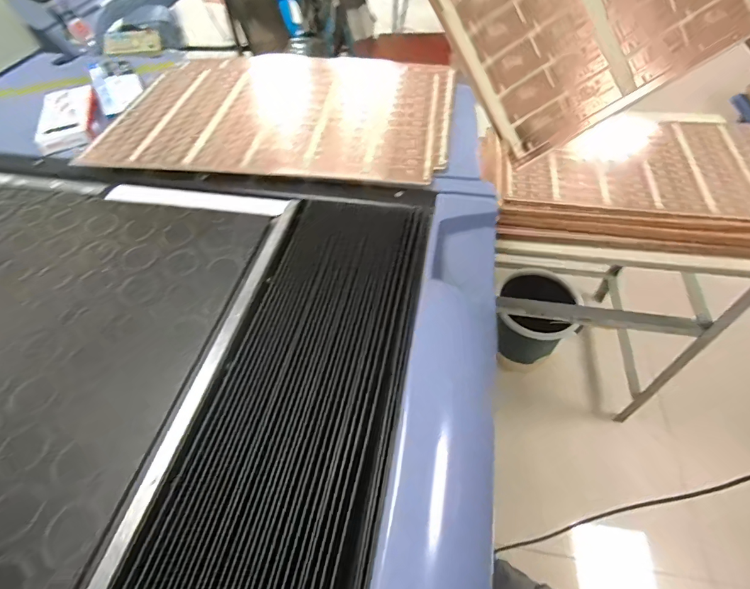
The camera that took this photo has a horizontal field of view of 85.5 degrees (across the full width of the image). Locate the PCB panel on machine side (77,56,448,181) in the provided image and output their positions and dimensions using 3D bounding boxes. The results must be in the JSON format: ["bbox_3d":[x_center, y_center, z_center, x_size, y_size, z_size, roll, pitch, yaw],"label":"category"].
[{"bbox_3d":[-0.148,-0.299,0.648,0.524,0.015,0.342,6,54,8],"label":"PCB panel on machine side"}]

